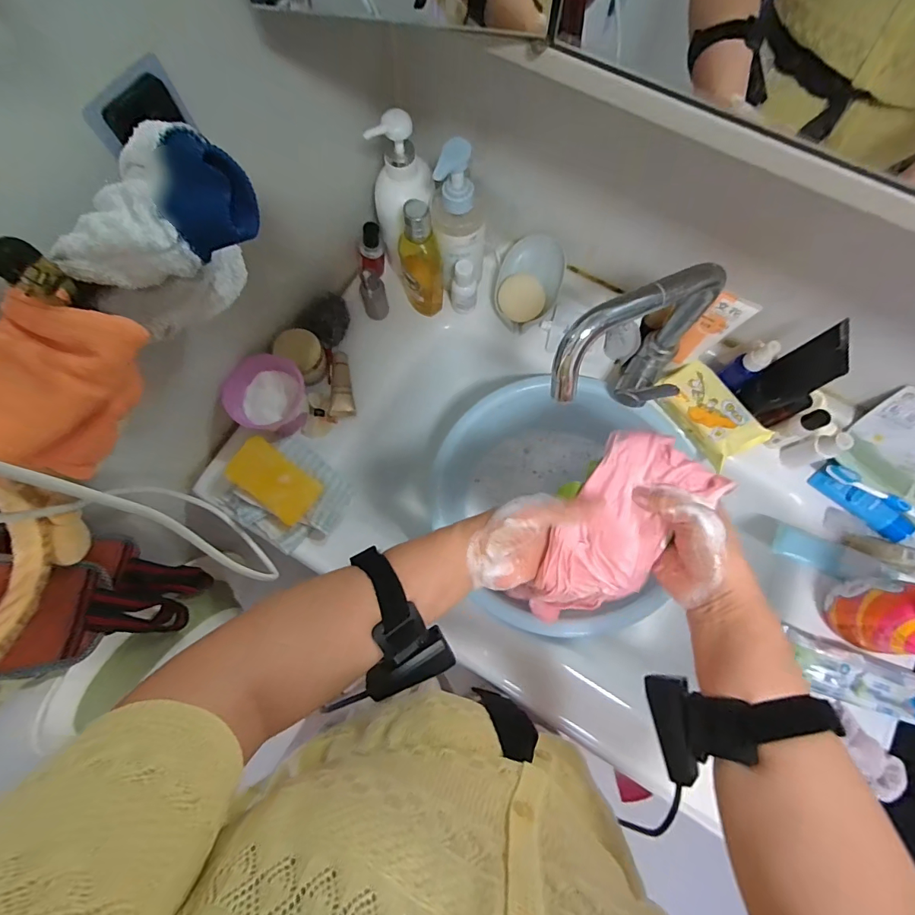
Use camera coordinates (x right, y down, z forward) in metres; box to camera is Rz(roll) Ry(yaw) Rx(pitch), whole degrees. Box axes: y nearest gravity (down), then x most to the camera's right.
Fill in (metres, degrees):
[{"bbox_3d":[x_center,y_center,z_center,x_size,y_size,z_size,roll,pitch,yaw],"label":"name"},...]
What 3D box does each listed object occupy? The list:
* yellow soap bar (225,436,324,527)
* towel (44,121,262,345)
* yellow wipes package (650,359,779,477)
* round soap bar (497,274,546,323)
[{"bbox_3d":[-0.212,0.028,0.509,0.102,0.028,0.057,35,77,9],"label":"yellow soap bar"},{"bbox_3d":[-0.186,-0.136,0.296,0.070,0.102,0.117,43,78,11],"label":"towel"},{"bbox_3d":[0.309,-0.055,0.536,0.075,0.034,0.130,-34,77,-10],"label":"yellow wipes package"},{"bbox_3d":[0.085,-0.210,0.577,0.059,0.012,0.057,10,104,3],"label":"round soap bar"}]

